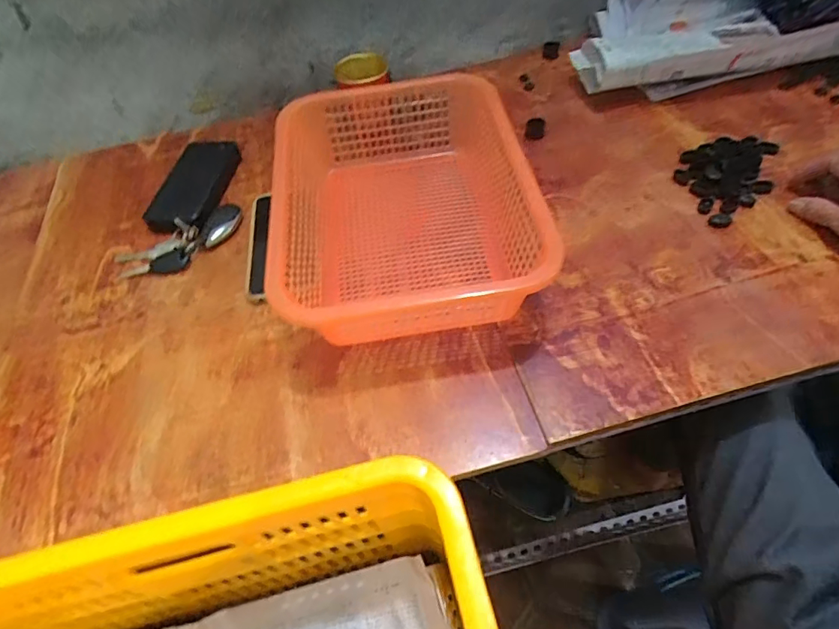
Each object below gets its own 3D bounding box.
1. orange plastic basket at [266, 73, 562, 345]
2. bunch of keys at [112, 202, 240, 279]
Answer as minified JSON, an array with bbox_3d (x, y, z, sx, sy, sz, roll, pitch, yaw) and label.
[{"bbox_3d":[-0.017,-0.115,0.523,0.249,0.100,0.324,-8,55,0],"label":"orange plastic basket"},{"bbox_3d":[-0.280,-0.087,0.569,0.147,0.019,0.059,-30,58,-15],"label":"bunch of keys"}]

